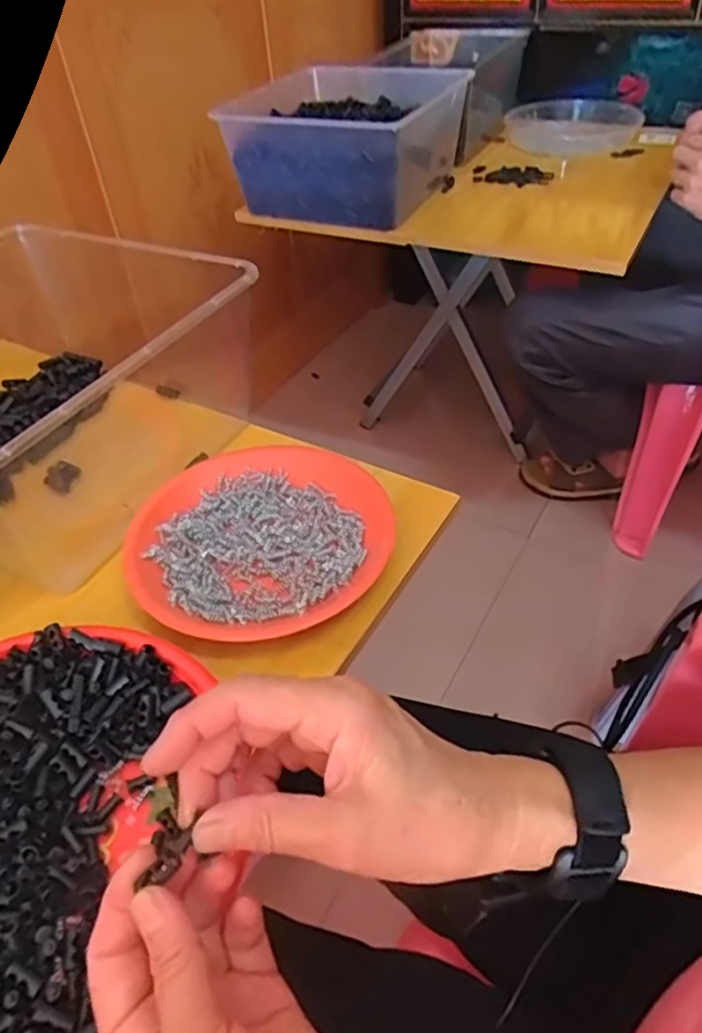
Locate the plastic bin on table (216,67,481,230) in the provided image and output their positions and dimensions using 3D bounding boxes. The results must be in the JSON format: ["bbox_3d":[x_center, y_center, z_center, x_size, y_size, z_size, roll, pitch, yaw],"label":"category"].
[{"bbox_3d":[-0.017,-0.569,1.000,0.315,0.136,0.304,17,49,20],"label":"plastic bin on table"}]

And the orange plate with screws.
[{"bbox_3d":[-0.070,0.012,0.497,0.188,0.019,0.186,-2,45,2],"label":"orange plate with screws"}]

